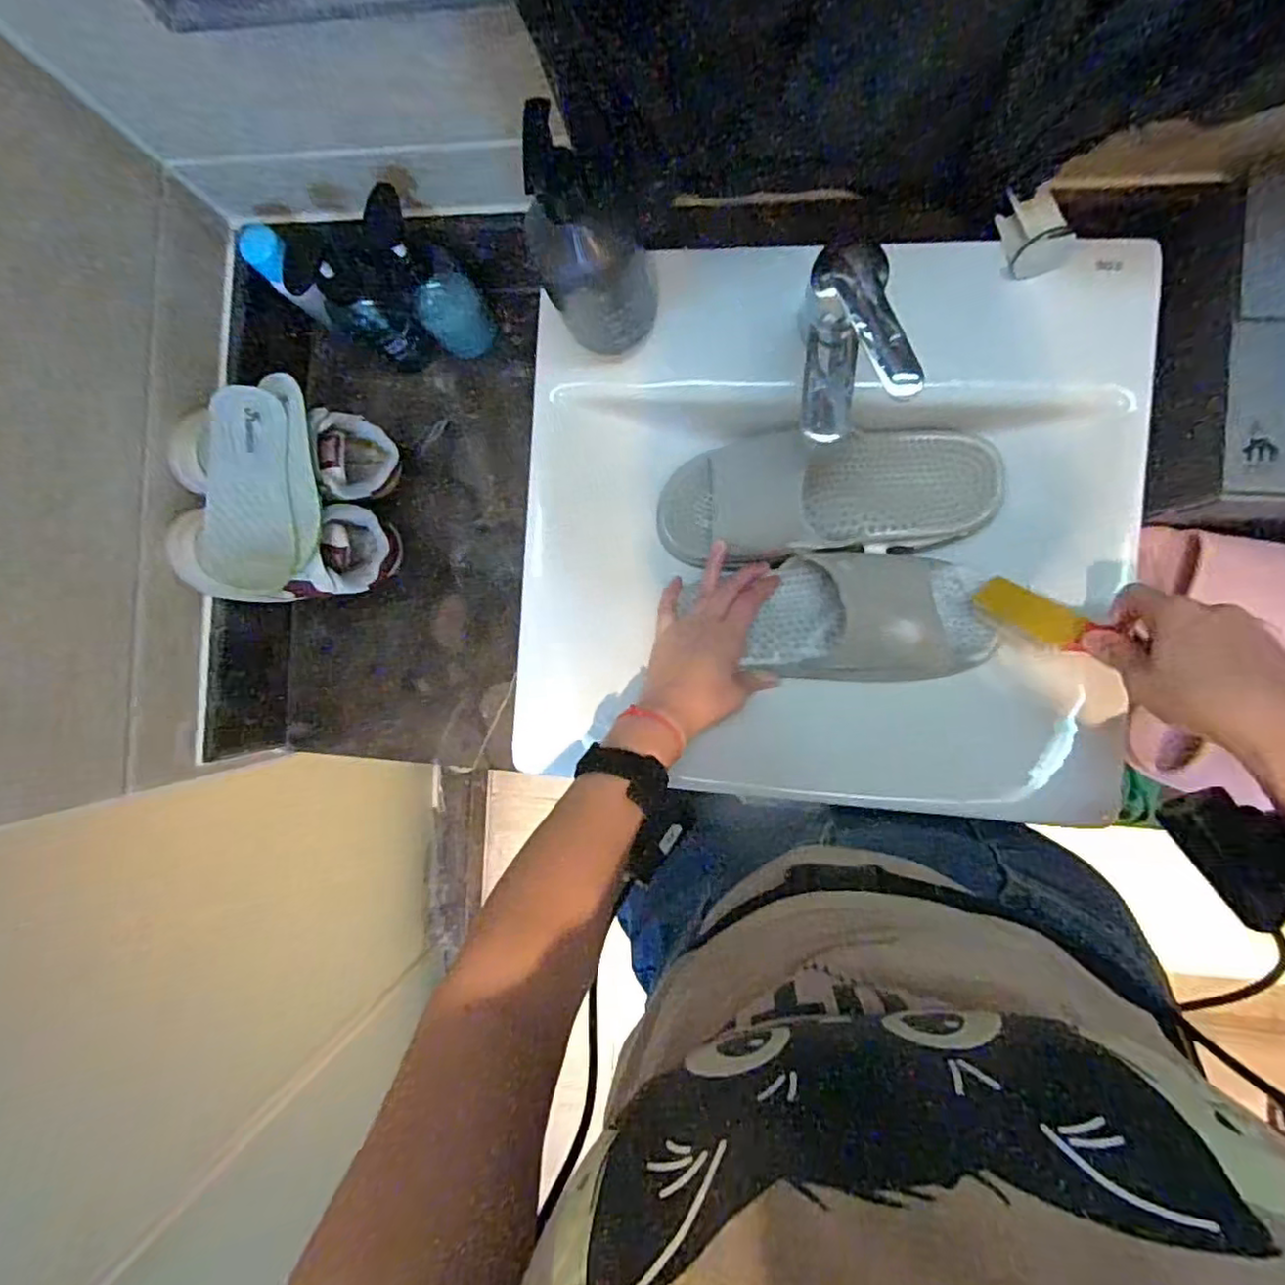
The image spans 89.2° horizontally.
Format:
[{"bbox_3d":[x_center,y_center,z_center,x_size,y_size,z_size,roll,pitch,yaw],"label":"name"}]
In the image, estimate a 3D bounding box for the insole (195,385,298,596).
[{"bbox_3d":[-0.341,-0.129,0.563,0.073,0.014,0.166,-1,96,-11],"label":"insole"}]

